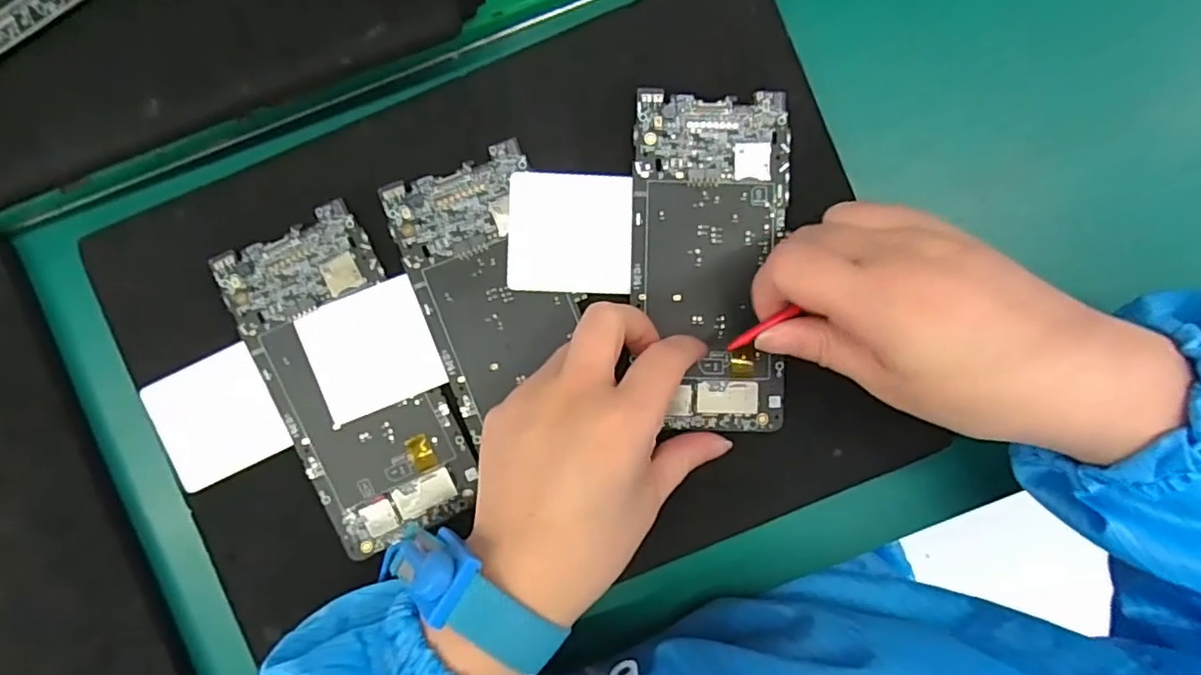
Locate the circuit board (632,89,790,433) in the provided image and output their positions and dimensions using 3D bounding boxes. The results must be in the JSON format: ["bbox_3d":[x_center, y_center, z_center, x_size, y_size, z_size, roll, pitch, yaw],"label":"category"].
[{"bbox_3d":[0.054,-0.035,0.287,0.072,0.005,0.155,-5,91,0],"label":"circuit board"}]

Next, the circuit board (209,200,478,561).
[{"bbox_3d":[-0.117,0.021,0.288,0.069,0.004,0.152,-25,91,0],"label":"circuit board"}]

